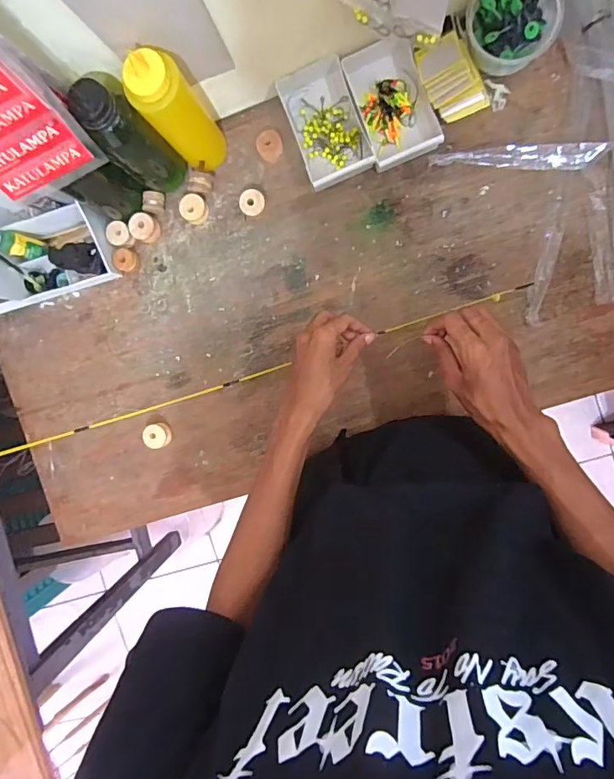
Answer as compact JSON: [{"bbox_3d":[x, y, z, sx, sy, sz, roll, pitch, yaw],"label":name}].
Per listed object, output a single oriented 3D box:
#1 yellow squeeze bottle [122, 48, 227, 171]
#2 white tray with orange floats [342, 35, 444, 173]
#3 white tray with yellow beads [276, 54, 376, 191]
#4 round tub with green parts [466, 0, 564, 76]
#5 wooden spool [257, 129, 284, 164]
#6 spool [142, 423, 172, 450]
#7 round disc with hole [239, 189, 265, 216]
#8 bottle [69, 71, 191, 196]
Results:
[{"bbox_3d":[-0.149,-0.318,0.546,0.059,0.193,0.059,1,95,7],"label":"yellow squeeze bottle"},{"bbox_3d":[0.106,-0.362,0.590,0.085,0.031,0.153,-18,92,8],"label":"white tray with orange floats"},{"bbox_3d":[0.021,-0.339,0.603,0.088,0.034,0.157,-20,92,8],"label":"white tray with yellow beads"},{"bbox_3d":[0.236,-0.422,0.555,0.104,0.055,0.092,-18,92,8],"label":"round tub with green parts"},{"bbox_3d":[-0.048,-0.320,0.619,0.032,0.020,0.037,-13,93,8],"label":"wooden spool"},{"bbox_3d":[-0.215,0.067,0.674,0.039,0.026,0.035,-14,93,8],"label":"spool"},{"bbox_3d":[-0.071,-0.245,0.627,0.031,0.026,0.032,1,95,7],"label":"round disc with hole"},{"bbox_3d":[-0.202,-0.291,0.553,0.062,0.194,0.066,1,95,7],"label":"bottle"}]

